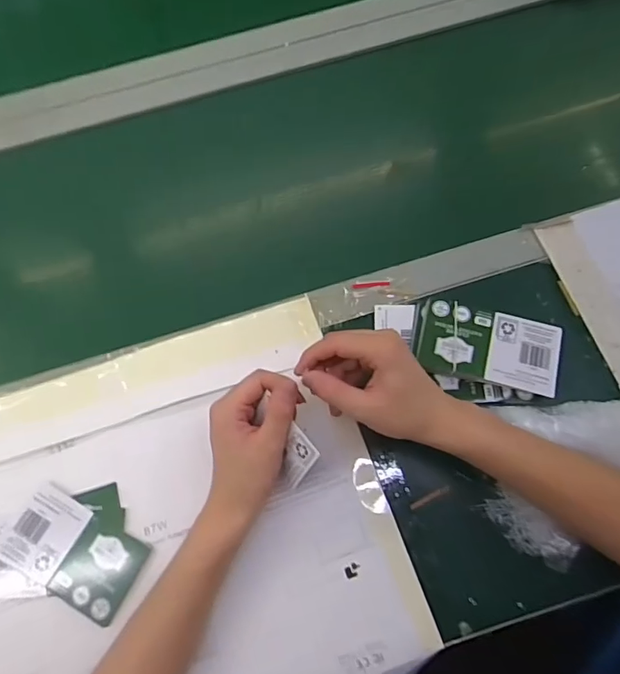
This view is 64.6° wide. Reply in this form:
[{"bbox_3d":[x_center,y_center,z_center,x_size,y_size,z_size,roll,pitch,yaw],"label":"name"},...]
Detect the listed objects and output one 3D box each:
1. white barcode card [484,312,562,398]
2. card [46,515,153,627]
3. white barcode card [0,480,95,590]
[{"bbox_3d":[0.202,0.015,0.464,0.063,0.008,0.069,14,72,9],"label":"white barcode card"},{"bbox_3d":[-0.183,0.202,0.427,0.062,0.004,0.068,26,74,11],"label":"card"},{"bbox_3d":[-0.238,0.174,0.439,0.062,0.006,0.072,27,74,11],"label":"white barcode card"}]

